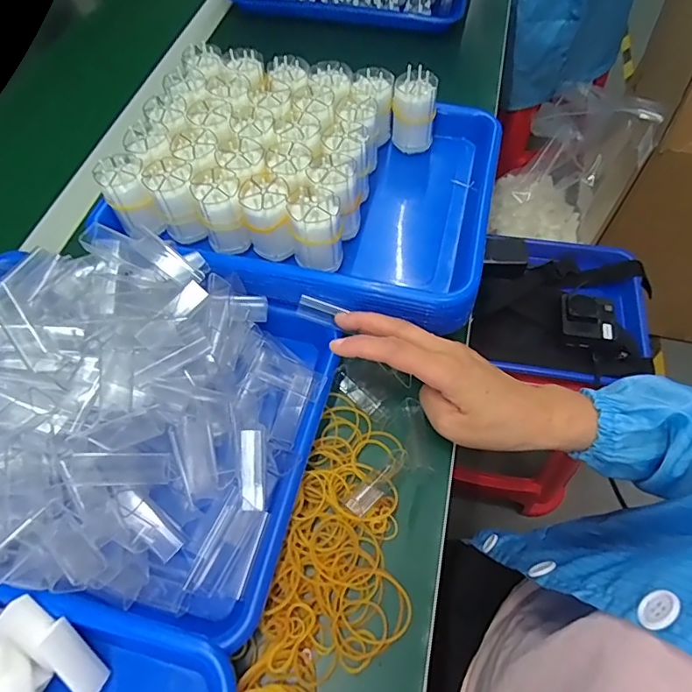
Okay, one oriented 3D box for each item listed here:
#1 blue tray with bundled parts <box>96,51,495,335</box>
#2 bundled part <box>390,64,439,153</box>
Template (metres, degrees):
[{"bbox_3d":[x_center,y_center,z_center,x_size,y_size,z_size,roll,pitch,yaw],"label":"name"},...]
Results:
[{"bbox_3d":[-0.028,-0.152,0.435,0.299,0.075,0.235,11,60,9],"label":"blue tray with bundled parts"},{"bbox_3d":[0.064,-0.223,0.466,0.040,0.064,0.038,3,59,4],"label":"bundled part"}]

